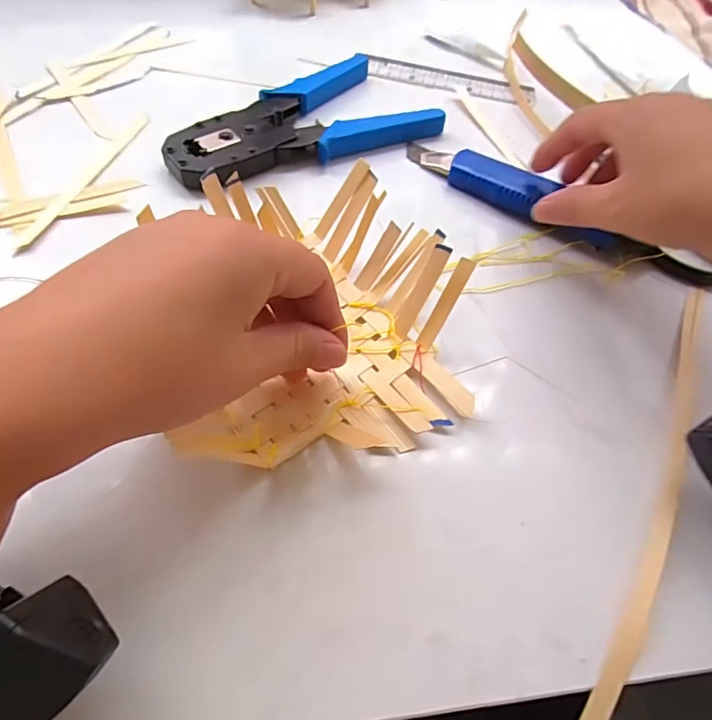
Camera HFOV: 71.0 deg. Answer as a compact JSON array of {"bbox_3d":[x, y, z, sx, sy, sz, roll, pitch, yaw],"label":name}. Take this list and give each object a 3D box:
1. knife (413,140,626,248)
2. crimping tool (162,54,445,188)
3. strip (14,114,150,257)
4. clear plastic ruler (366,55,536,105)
[{"bbox_3d":[0.099,-0.116,0.331,0.153,0.015,0.033,34,61,19],"label":"knife"},{"bbox_3d":[-0.044,-0.174,0.359,0.192,0.019,0.095,-25,62,-18],"label":"crimping tool"},{"bbox_3d":[-0.171,-0.118,0.320,0.011,0.006,0.143,15,57,6],"label":"strip"},{"bbox_3d":[0.079,-0.234,0.419,0.142,0.004,0.035,13,56,4],"label":"clear plastic ruler"}]

